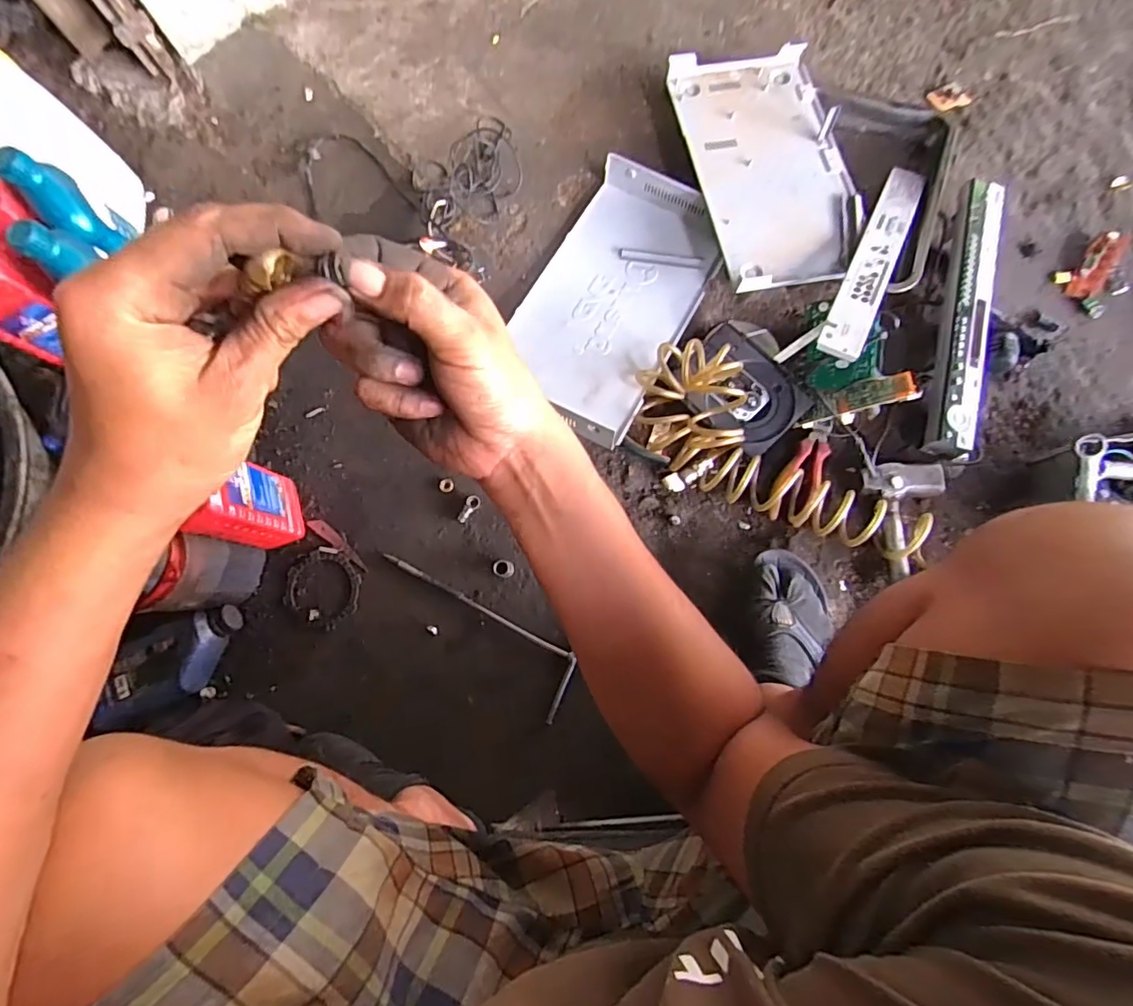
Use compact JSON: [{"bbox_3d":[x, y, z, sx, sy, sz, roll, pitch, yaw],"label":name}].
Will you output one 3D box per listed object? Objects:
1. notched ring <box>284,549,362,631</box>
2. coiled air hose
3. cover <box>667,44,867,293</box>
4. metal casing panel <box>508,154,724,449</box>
[{"bbox_3d":[-0.358,0.126,0.810,0.109,0.009,0.113,-1,78,2],"label":"notched ring"},{"bbox_3d":[0.295,-0.072,0.766,0.429,0.121,0.173,24,80,7],"label":"coiled air hose"},{"bbox_3d":[0.319,-0.531,0.855,0.227,0.034,0.429,-12,78,0],"label":"cover"},{"bbox_3d":[0.069,-0.315,0.835,0.237,0.058,0.444,28,81,8],"label":"metal casing panel"}]

